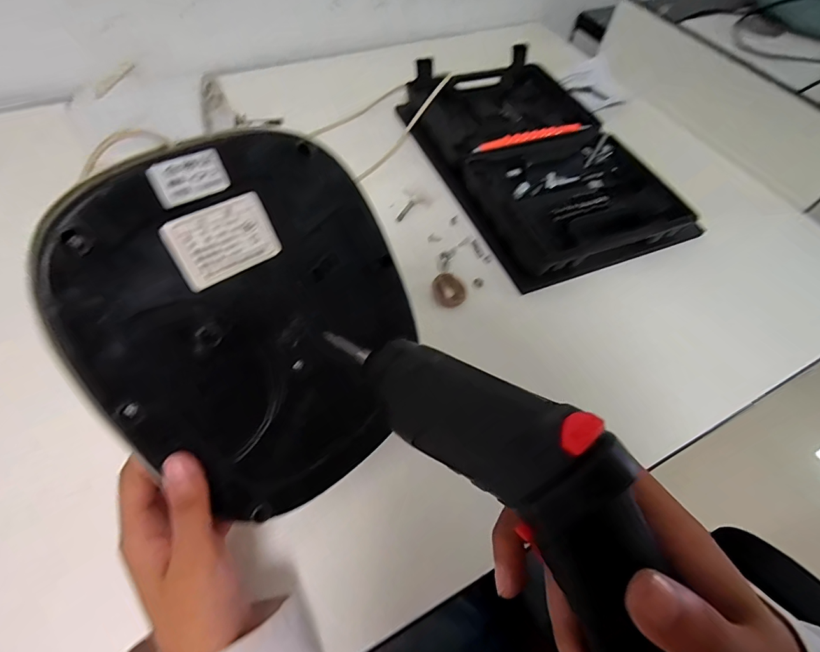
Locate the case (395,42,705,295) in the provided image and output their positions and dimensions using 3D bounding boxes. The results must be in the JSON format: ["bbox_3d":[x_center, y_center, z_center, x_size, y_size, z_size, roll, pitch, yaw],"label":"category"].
[{"bbox_3d":[0.156,-0.215,0.512,0.241,0.042,0.354,-19,61,-16],"label":"case"}]

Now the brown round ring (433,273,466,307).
[{"bbox_3d":[0.038,-0.036,0.408,0.033,0.009,0.035,2,58,-4],"label":"brown round ring"}]

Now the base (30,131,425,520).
[{"bbox_3d":[-0.076,0.003,0.245,0.178,0.207,0.016,-34,26,-25],"label":"base"}]

